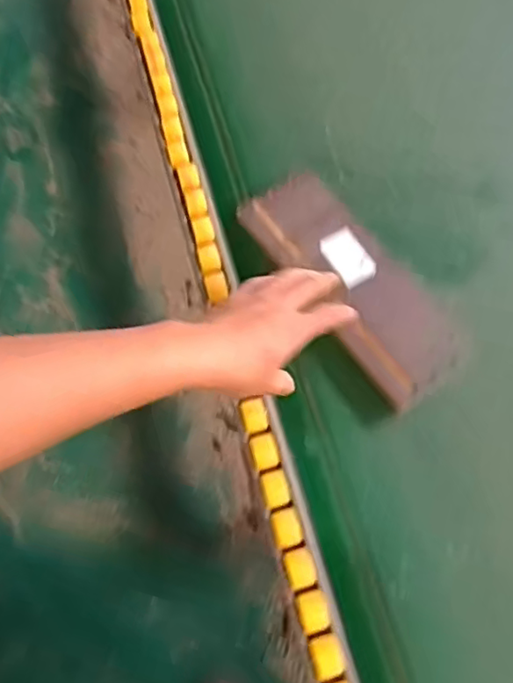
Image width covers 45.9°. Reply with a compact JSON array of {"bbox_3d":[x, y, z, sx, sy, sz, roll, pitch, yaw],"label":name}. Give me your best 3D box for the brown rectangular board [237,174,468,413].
[{"bbox_3d":[0.106,-0.068,0.676,0.114,0.017,0.288,-33,73,-15],"label":"brown rectangular board"}]

